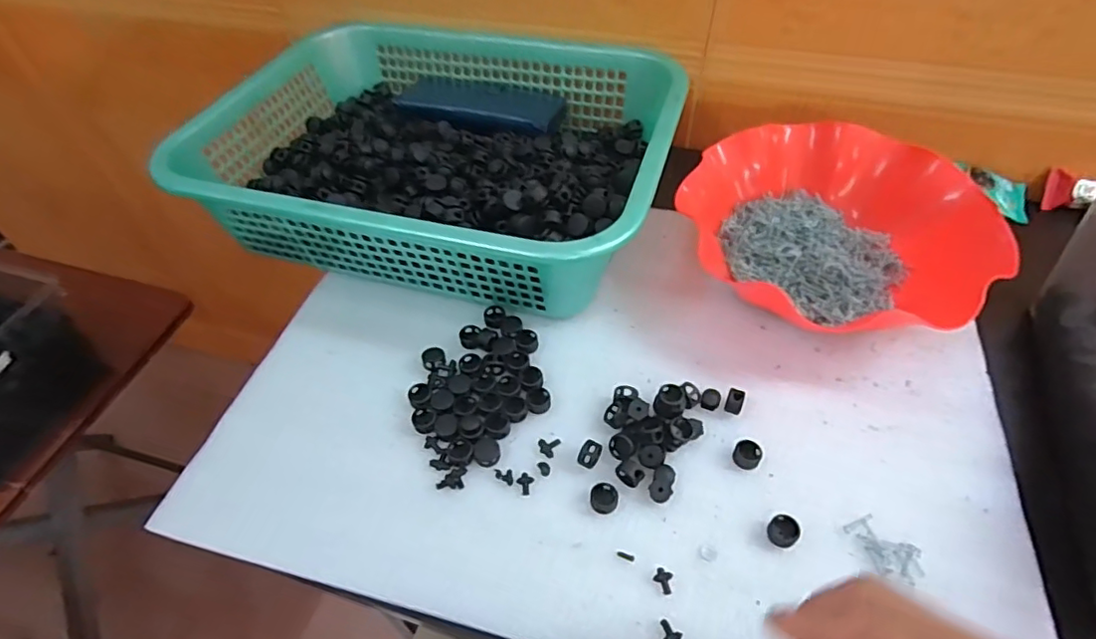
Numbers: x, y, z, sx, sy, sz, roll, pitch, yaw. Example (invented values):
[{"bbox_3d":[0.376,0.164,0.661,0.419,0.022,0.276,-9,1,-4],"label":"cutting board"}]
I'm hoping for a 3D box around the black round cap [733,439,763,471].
[{"bbox_3d":[0.129,0.087,0.380,0.017,0.009,0.016,-1,51,2],"label":"black round cap"}]

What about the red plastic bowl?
[{"bbox_3d":[0.236,-0.077,0.487,0.224,0.058,0.224,-1,51,2],"label":"red plastic bowl"}]

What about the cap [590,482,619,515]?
[{"bbox_3d":[0.035,0.111,0.369,0.017,0.005,0.018,-1,51,2],"label":"cap"}]

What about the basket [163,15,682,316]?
[{"bbox_3d":[-0.090,-0.157,0.515,0.377,0.082,0.284,13,53,13],"label":"basket"}]

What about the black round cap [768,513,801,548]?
[{"bbox_3d":[0.140,0.126,0.352,0.017,0.010,0.016,-1,51,2],"label":"black round cap"}]

